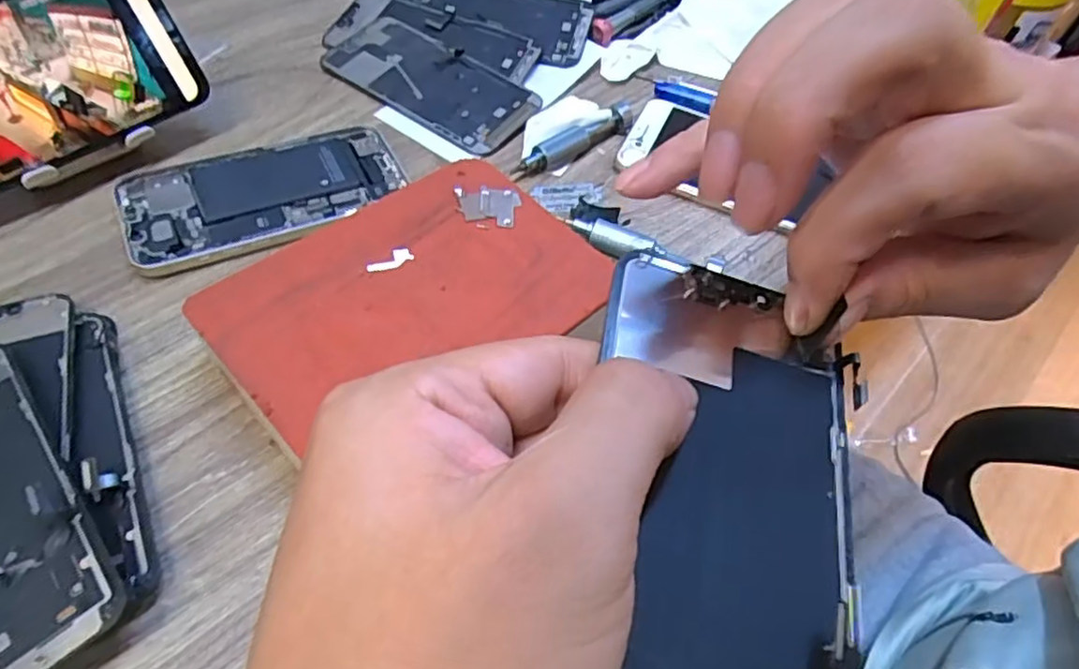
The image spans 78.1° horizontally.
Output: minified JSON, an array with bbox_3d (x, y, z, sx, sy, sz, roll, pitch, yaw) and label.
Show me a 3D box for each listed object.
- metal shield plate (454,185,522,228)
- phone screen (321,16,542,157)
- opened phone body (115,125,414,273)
[{"bbox_3d":[-0.025,-0.063,0.324,0.031,0.004,0.026,0,55,-7],"label":"metal shield plate"},{"bbox_3d":[-0.073,-0.168,0.436,0.143,0.006,0.067,34,58,16],"label":"phone screen"},{"bbox_3d":[-0.150,-0.079,0.365,0.142,0.009,0.075,-20,59,-20],"label":"opened phone body"}]

